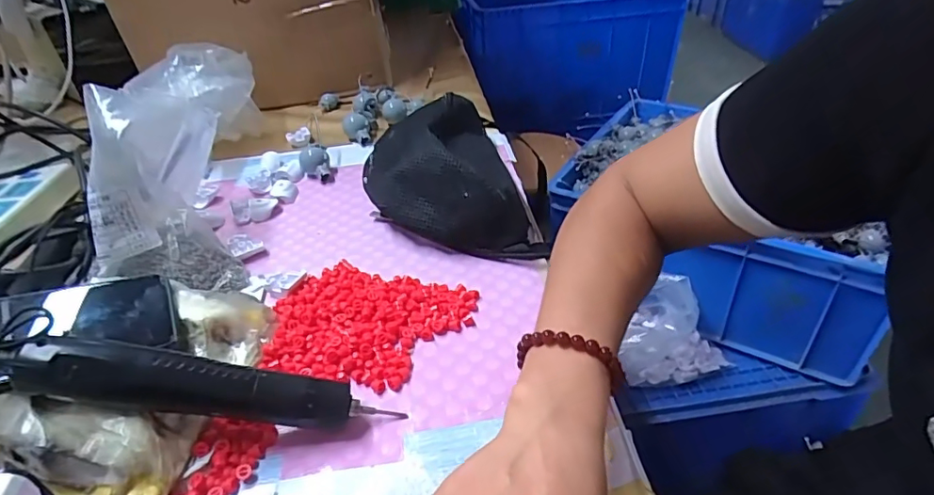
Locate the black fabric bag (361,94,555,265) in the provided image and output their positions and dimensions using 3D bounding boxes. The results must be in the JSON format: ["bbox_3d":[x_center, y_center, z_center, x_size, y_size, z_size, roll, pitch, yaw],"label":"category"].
[{"bbox_3d":[-0.019,-0.077,0.556,0.173,0.082,0.243,-10,39,-8],"label":"black fabric bag"}]

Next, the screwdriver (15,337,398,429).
[{"bbox_3d":[-0.167,0.092,0.349,0.230,0.025,0.033,12,36,-13],"label":"screwdriver"}]

